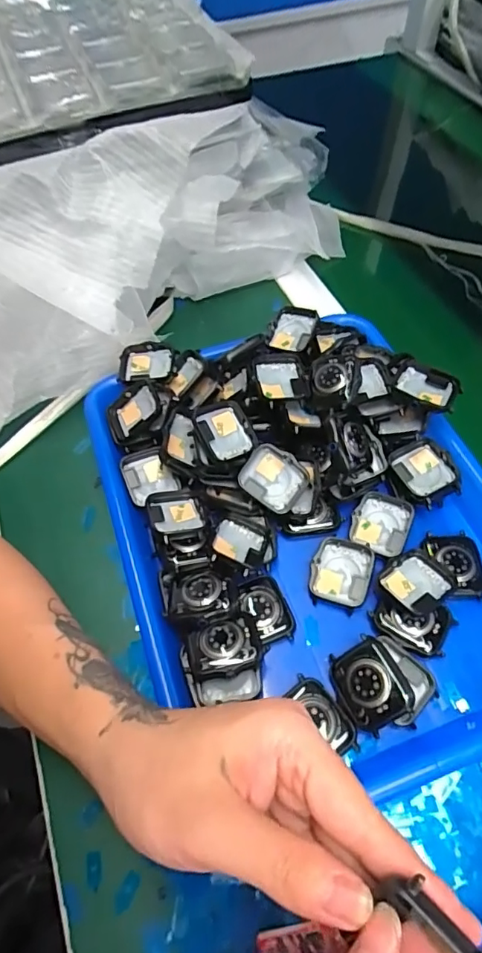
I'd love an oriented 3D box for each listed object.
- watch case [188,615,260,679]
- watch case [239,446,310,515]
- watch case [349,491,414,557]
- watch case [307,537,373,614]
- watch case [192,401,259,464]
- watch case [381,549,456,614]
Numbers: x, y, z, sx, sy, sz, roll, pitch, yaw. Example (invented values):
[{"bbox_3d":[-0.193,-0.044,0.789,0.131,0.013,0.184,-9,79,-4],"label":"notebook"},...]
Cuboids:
[{"bbox_3d":[-0.011,0.100,0.296,0.039,0.012,0.032,-11,57,-5],"label":"watch case"},{"bbox_3d":[0.023,0.001,0.348,0.043,0.008,0.035,36,89,0],"label":"watch case"},{"bbox_3d":[0.096,0.033,0.349,0.037,0.010,0.041,20,78,21],"label":"watch case"},{"bbox_3d":[0.066,0.063,0.332,0.037,0.009,0.043,16,59,13],"label":"watch case"},{"bbox_3d":[-0.010,-0.031,0.353,0.041,0.010,0.041,-22,79,-20],"label":"watch case"},{"bbox_3d":[0.112,0.067,0.320,0.039,0.013,0.036,-31,60,-16],"label":"watch case"}]

